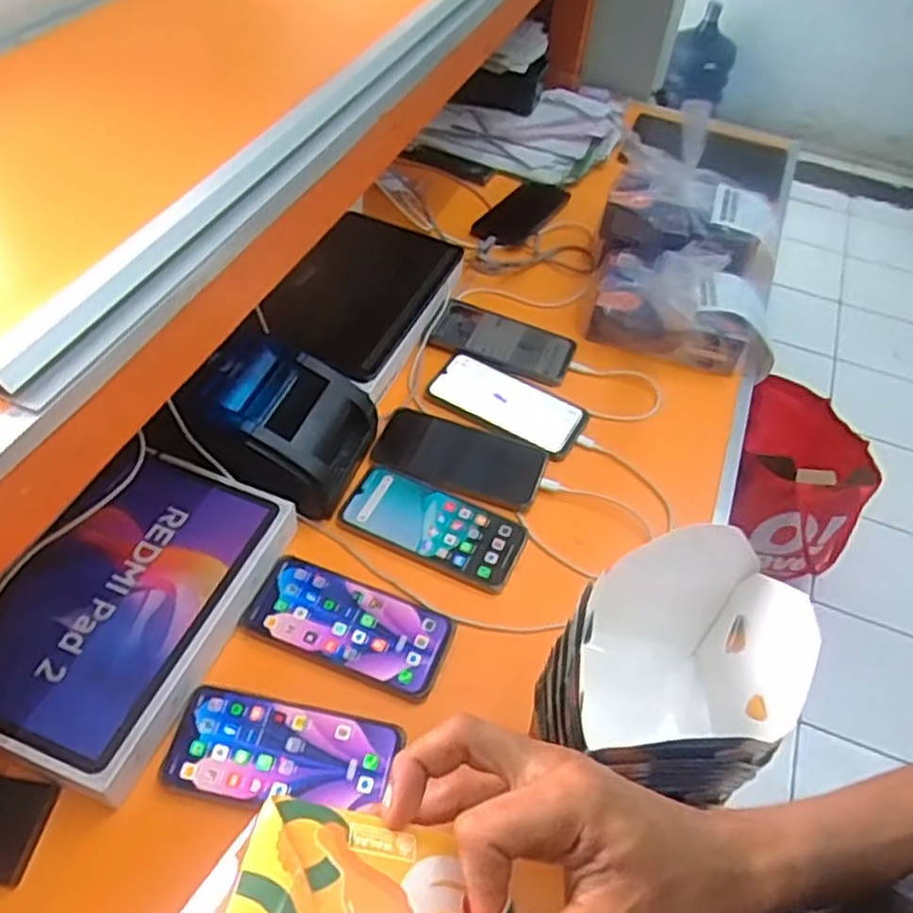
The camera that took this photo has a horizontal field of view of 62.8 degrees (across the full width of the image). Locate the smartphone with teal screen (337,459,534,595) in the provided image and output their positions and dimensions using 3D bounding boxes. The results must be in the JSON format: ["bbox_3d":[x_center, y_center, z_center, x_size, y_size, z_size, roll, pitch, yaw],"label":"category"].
[{"bbox_3d":[-0.020,0.061,0.693,0.164,0.015,0.076,22,51,13],"label":"smartphone with teal screen"}]

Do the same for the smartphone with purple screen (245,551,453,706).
[{"bbox_3d":[-0.089,0.139,0.626,0.162,0.012,0.078,19,50,10],"label":"smartphone with purple screen"}]

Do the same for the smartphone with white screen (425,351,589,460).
[{"bbox_3d":[0.056,-0.059,0.807,0.166,0.011,0.082,29,60,11],"label":"smartphone with white screen"}]

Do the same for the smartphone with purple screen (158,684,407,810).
[{"bbox_3d":[-0.129,0.221,0.560,0.163,0.011,0.075,9,49,2],"label":"smartphone with purple screen"}]

